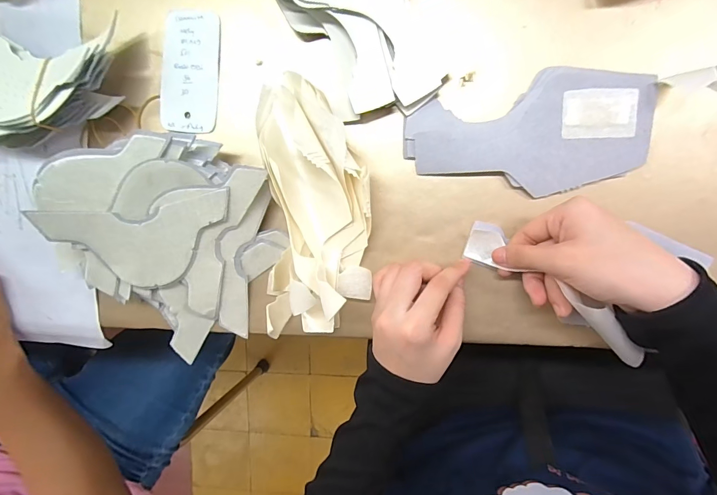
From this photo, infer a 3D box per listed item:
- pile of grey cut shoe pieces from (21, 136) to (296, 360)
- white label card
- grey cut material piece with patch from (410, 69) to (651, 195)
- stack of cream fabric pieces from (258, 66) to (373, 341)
[{"bbox_3d":[-0.148,-0.003,0.320,0.162,0.020,0.186,-24,112,-1],"label":"pile of grey cut shoe pieces"},{"bbox_3d":[-0.148,-0.154,0.326,0.050,0.004,0.102,7,96,1],"label":"white label card"},{"bbox_3d":[0.136,-0.088,0.298,0.185,0.012,0.091,-12,95,7],"label":"grey cut material piece with patch"},{"bbox_3d":[-0.037,-0.034,0.306,0.093,0.042,0.221,-2,96,6],"label":"stack of cream fabric pieces"}]

